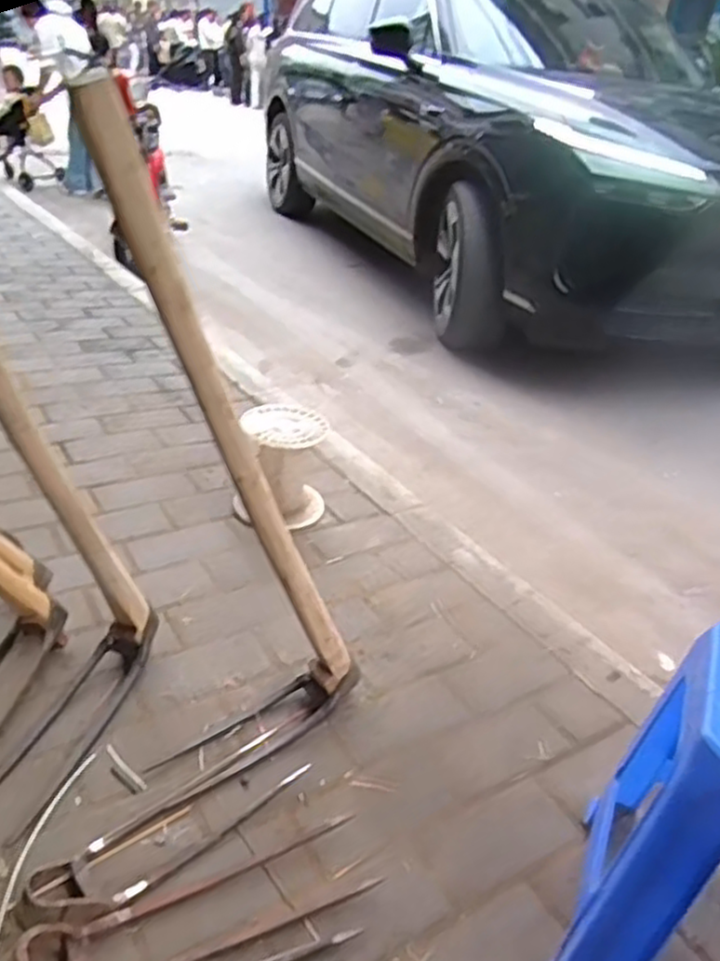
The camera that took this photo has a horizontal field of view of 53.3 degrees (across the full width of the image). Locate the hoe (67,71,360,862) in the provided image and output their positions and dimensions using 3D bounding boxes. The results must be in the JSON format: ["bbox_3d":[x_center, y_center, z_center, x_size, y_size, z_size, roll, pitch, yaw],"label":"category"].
[{"bbox_3d":[-0.159,0.047,0.892,0.115,0.929,0.463,27,36,31],"label":"hoe"}]

